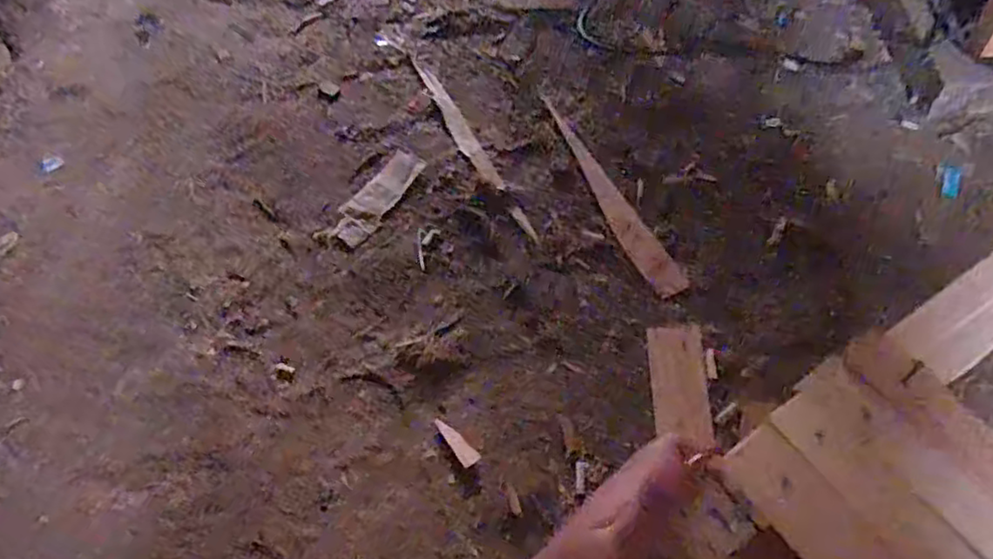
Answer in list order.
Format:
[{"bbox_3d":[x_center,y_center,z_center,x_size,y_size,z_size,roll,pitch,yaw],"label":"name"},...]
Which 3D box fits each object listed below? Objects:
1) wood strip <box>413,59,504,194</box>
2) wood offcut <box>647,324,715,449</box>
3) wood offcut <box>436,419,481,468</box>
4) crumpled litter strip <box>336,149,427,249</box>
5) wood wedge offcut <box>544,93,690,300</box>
[{"bbox_3d":[-0.056,-0.208,0.877,0.025,0.004,0.257,-24,62,-11],"label":"wood strip"},{"bbox_3d":[0.189,0.106,0.686,0.055,0.005,0.126,1,60,3],"label":"wood offcut"},{"bbox_3d":[-0.039,0.158,0.653,0.019,0.004,0.056,-33,64,-16],"label":"wood offcut"},{"bbox_3d":[-0.144,-0.102,0.813,0.049,0.013,0.150,26,64,16],"label":"crumpled litter strip"},{"bbox_3d":[0.128,-0.104,0.804,0.039,0.007,0.310,-25,62,-12],"label":"wood wedge offcut"}]

